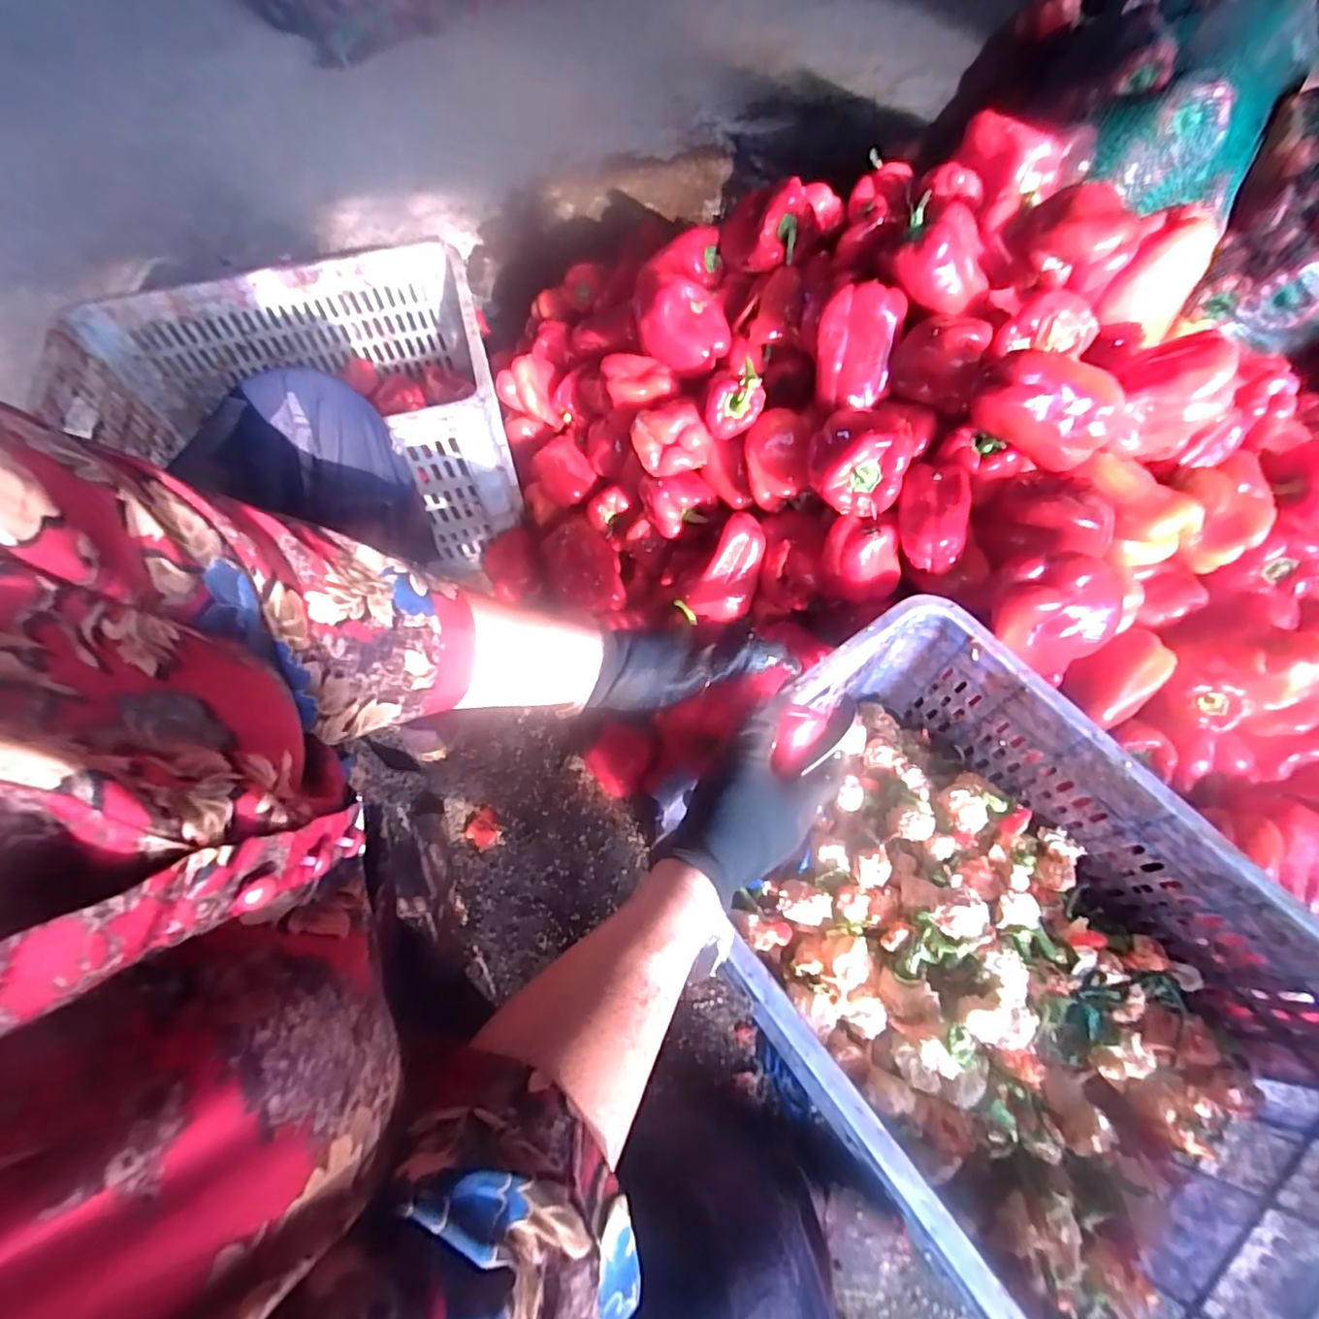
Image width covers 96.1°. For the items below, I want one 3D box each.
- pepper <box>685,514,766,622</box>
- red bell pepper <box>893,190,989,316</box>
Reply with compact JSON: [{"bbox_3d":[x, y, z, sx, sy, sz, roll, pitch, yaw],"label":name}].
[{"bbox_3d":[0.080,-0.110,0.680,0.064,0.110,0.066,26,19,-19],"label":"pepper"},{"bbox_3d":[0.274,-0.389,0.582,0.071,0.115,0.059,-11,37,35],"label":"red bell pepper"}]

